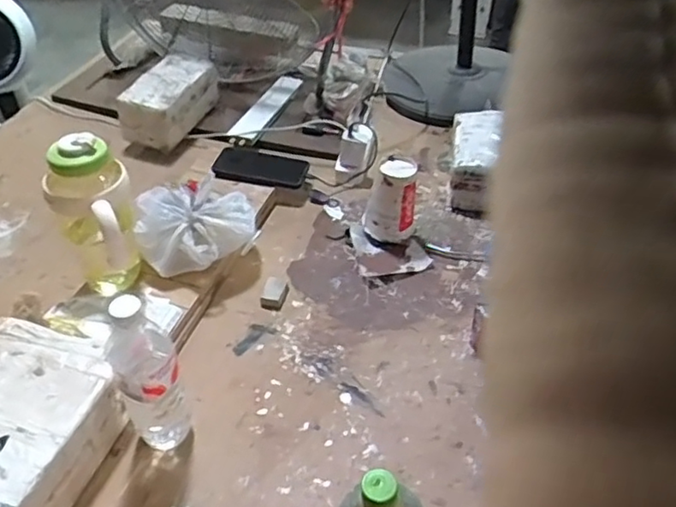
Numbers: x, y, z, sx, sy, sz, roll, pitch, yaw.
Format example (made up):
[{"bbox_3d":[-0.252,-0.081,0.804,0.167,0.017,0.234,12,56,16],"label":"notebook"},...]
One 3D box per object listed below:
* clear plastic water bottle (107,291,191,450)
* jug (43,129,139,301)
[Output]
[{"bbox_3d":[-0.213,0.140,0.706,0.068,0.223,0.077,-15,45,-18],"label":"clear plastic water bottle"},{"bbox_3d":[-0.325,-0.033,0.840,0.097,0.240,0.096,-15,45,-18],"label":"jug"}]

